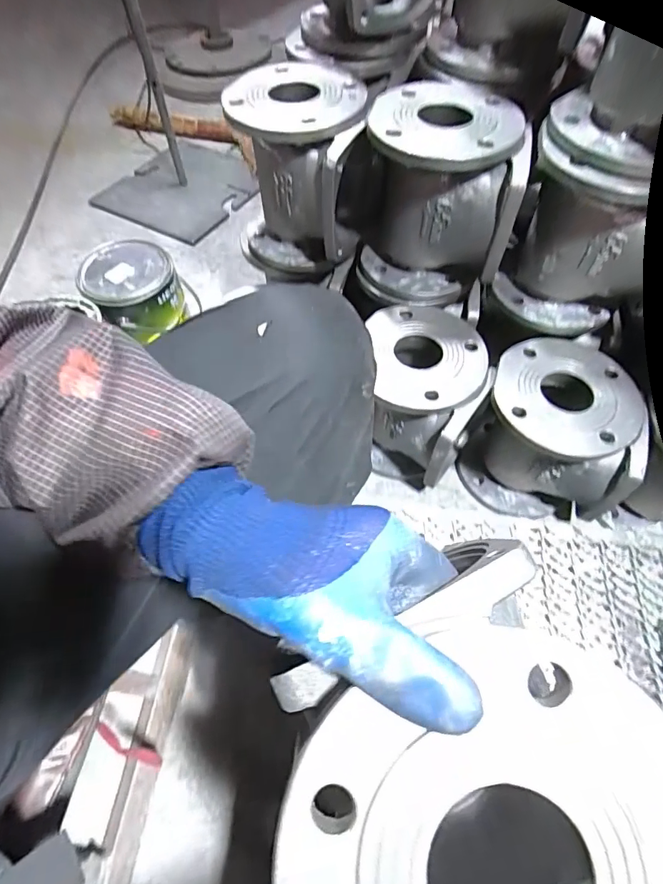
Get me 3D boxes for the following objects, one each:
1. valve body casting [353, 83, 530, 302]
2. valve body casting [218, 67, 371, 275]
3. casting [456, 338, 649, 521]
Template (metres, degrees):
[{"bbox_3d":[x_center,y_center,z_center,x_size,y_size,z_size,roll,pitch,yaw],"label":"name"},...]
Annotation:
[{"bbox_3d":[0.132,-0.307,0.596,0.177,0.203,0.160,1,59,1],"label":"valve body casting"},{"bbox_3d":[-0.045,-0.361,0.628,0.181,0.192,0.153,10,59,7],"label":"valve body casting"},{"bbox_3d":[0.302,-0.009,0.635,0.193,0.188,0.169,23,62,14],"label":"casting"}]

